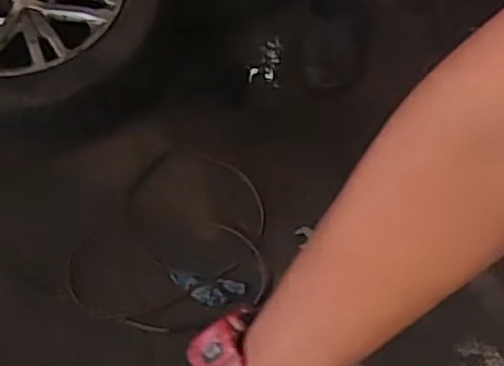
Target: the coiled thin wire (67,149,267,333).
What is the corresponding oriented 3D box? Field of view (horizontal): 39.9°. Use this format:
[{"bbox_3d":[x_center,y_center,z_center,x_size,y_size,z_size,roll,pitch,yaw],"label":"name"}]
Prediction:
[{"bbox_3d":[-0.146,0.101,1.254,0.348,0.053,0.329,2,66,-2],"label":"coiled thin wire"}]

